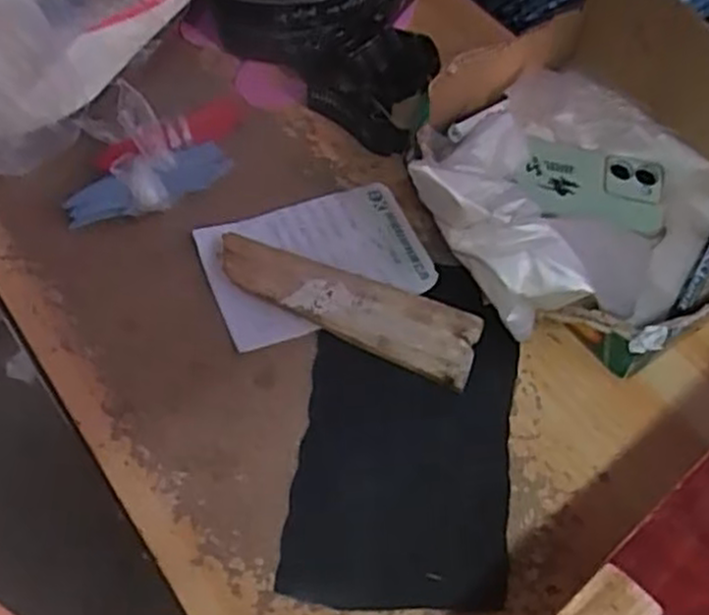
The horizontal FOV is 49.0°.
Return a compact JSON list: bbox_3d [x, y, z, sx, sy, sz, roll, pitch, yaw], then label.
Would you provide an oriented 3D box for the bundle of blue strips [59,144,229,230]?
[{"bbox_3d":[-0.181,-0.105,0.687,0.141,0.043,0.032,-23,63,-17],"label":"bundle of blue strips"}]

